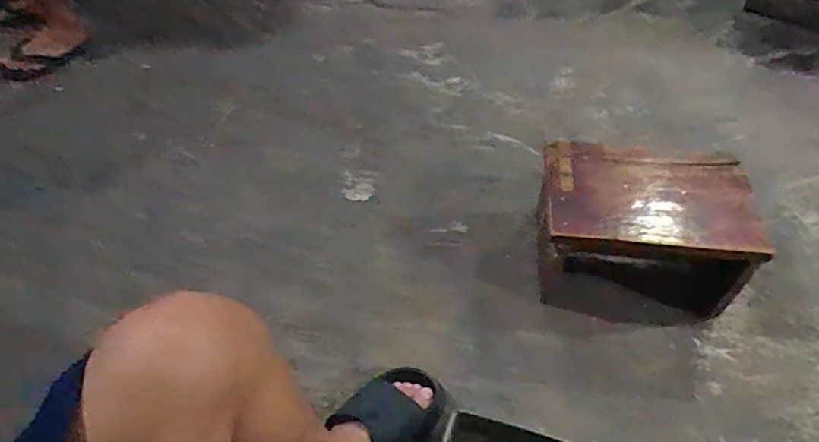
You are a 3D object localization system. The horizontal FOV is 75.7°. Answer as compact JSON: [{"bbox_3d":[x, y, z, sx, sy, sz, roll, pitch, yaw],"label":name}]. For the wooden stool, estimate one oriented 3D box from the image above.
[{"bbox_3d":[0.383,0.019,0.893,0.322,0.191,0.232,8,49,8],"label":"wooden stool"}]

